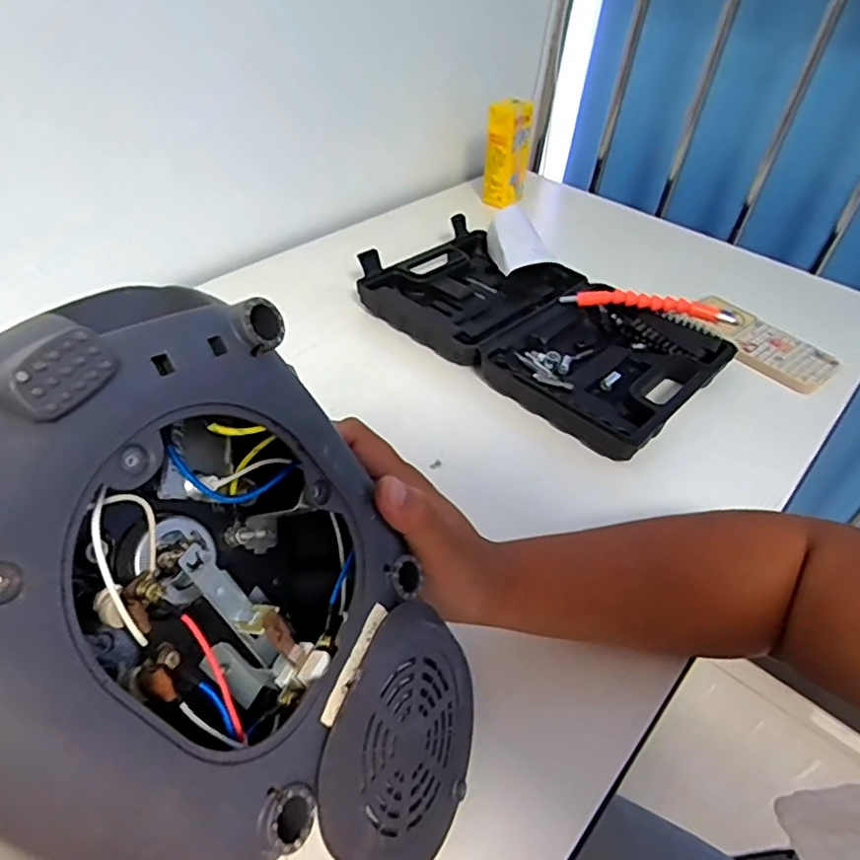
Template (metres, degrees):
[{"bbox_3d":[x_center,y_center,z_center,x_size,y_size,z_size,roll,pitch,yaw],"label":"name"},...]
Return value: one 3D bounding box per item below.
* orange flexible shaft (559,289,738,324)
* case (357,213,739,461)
[{"bbox_3d":[0.222,-0.128,0.616,0.169,0.025,0.017,11,42,5],"label":"orange flexible shaft"},{"bbox_3d":[0.106,-0.111,0.627,0.348,0.040,0.217,34,49,28],"label":"case"}]

